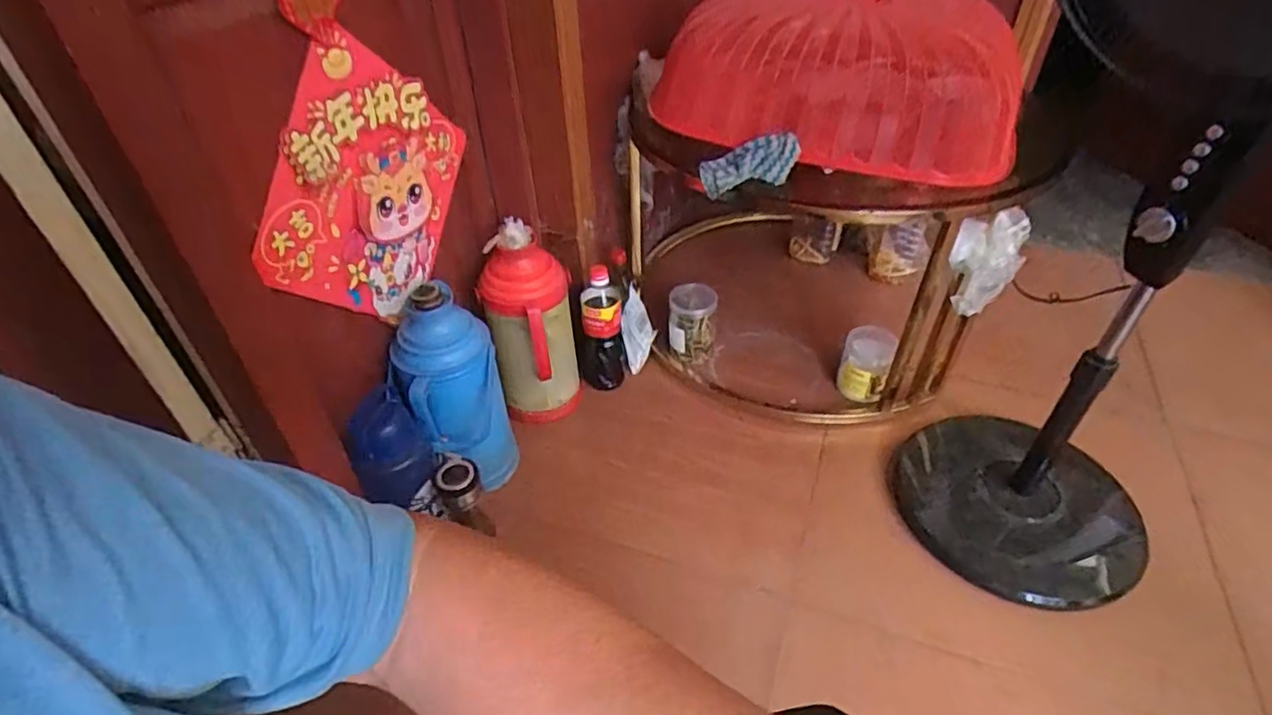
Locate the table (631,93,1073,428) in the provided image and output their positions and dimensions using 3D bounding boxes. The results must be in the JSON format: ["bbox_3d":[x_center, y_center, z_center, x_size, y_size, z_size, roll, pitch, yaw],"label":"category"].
[{"bbox_3d":[0.323,-0.238,1.342,0.807,0.556,0.652,32,51,32],"label":"table"}]

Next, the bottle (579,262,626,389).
[{"bbox_3d":[-0.069,-0.041,1.211,0.087,0.264,0.078,-2,41,0],"label":"bottle"}]

